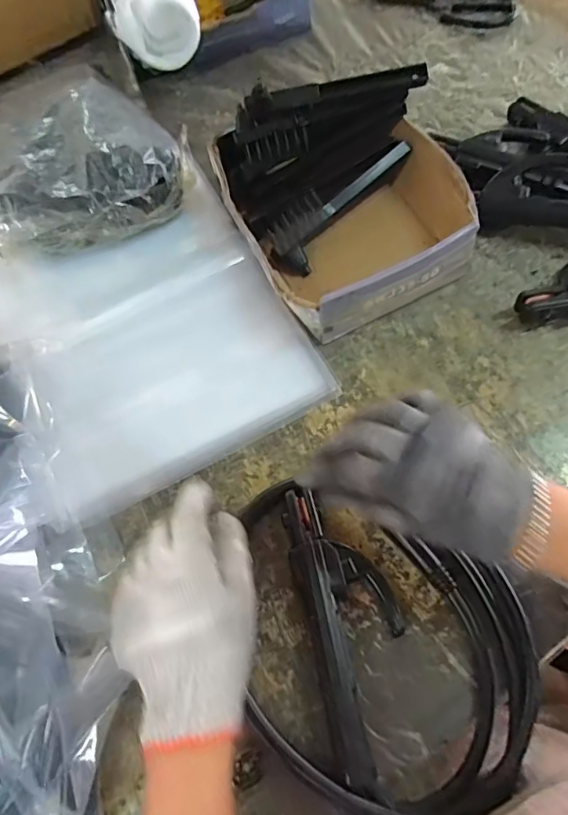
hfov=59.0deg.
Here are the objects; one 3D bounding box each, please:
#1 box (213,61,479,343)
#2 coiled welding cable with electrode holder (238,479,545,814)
[{"bbox_3d":[0.063,-0.198,0.486,0.208,0.095,0.217,-19,65,-5],"label":"box"},{"bbox_3d":[0.078,0.166,0.367,0.197,0.028,0.230,-6,65,1],"label":"coiled welding cable with electrode holder"}]

